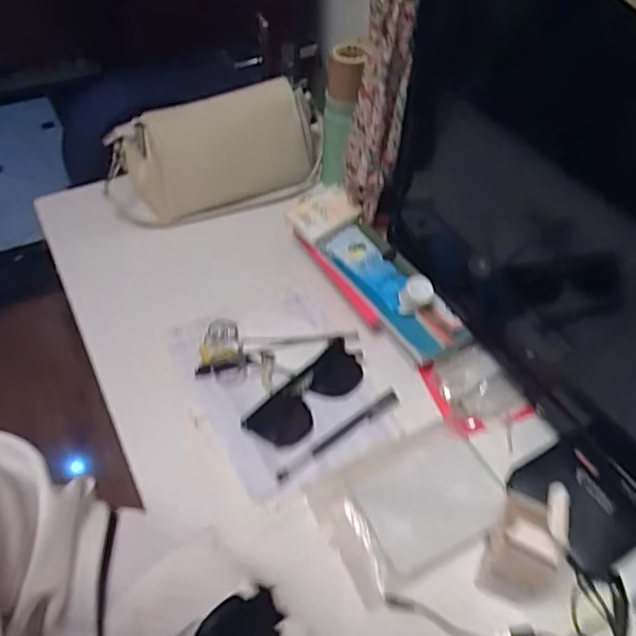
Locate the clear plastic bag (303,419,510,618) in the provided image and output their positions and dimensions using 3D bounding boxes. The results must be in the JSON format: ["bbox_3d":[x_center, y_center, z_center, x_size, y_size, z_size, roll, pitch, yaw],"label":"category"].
[{"bbox_3d":[0.081,0.154,0.516,0.155,0.014,0.107,-23,53,-21],"label":"clear plastic bag"}]

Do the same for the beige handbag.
[{"bbox_3d":[-0.119,-0.194,0.721,0.261,0.122,0.082,-12,50,-12],"label":"beige handbag"}]

